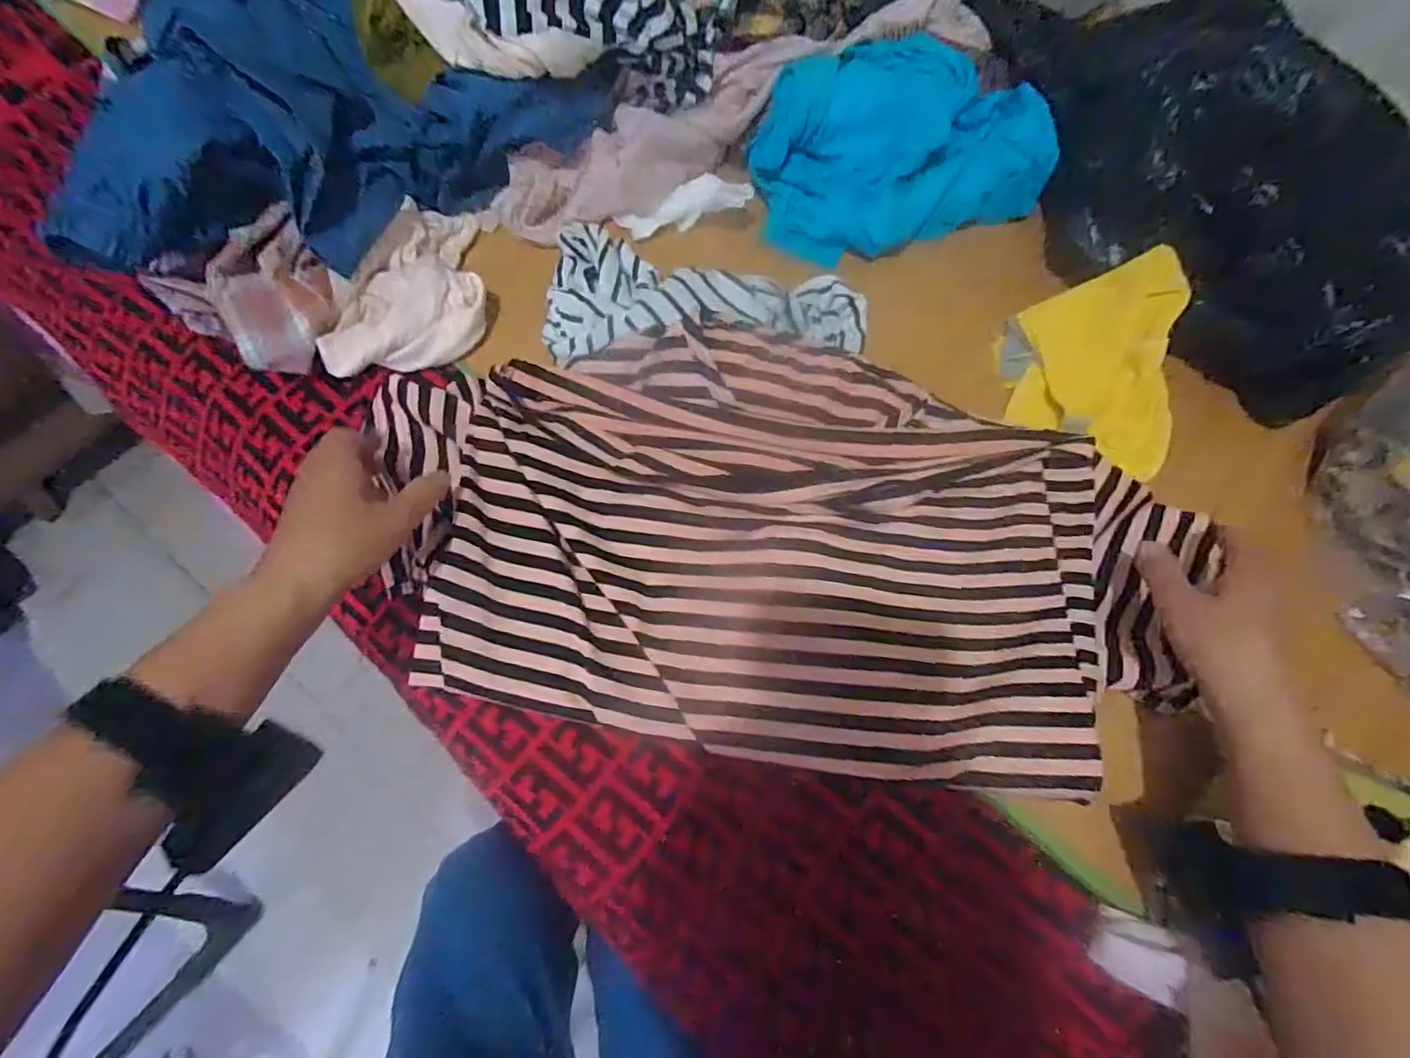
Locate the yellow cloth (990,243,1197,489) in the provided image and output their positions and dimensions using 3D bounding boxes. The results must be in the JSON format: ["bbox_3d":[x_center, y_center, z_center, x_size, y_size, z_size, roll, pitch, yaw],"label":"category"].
[{"bbox_3d":[0.310,-0.128,0.480,0.124,0.055,0.161,1,69,-2],"label":"yellow cloth"}]

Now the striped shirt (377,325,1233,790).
[{"bbox_3d":[0.048,0.007,0.432,0.565,0.055,0.289,6,74,4],"label":"striped shirt"}]

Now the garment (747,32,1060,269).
[{"bbox_3d":[0.170,-0.347,0.543,0.244,0.080,0.157,-15,71,-7],"label":"garment"}]

